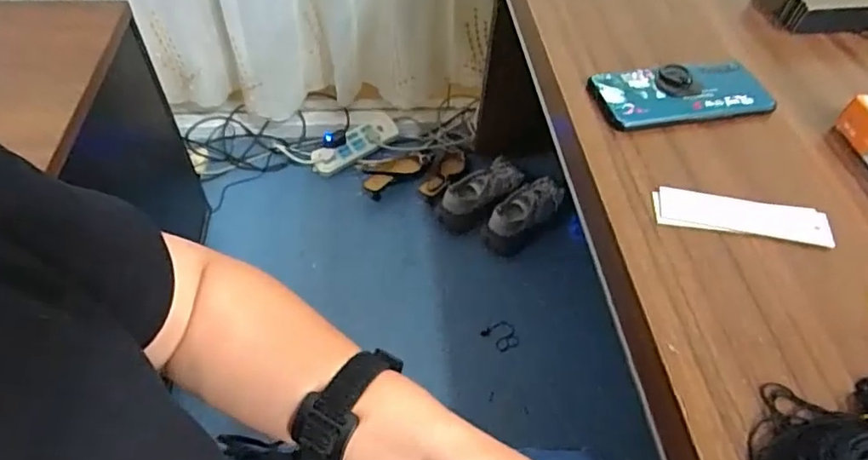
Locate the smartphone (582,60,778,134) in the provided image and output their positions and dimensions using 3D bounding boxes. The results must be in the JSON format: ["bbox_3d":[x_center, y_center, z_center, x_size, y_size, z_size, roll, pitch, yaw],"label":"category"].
[{"bbox_3d":[0.227,-0.128,0.520,0.154,0.020,0.072,-8,51,-8],"label":"smartphone"}]

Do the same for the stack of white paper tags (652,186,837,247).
[{"bbox_3d":[0.234,-0.010,0.431,0.127,0.005,0.034,8,60,4],"label":"stack of white paper tags"}]

